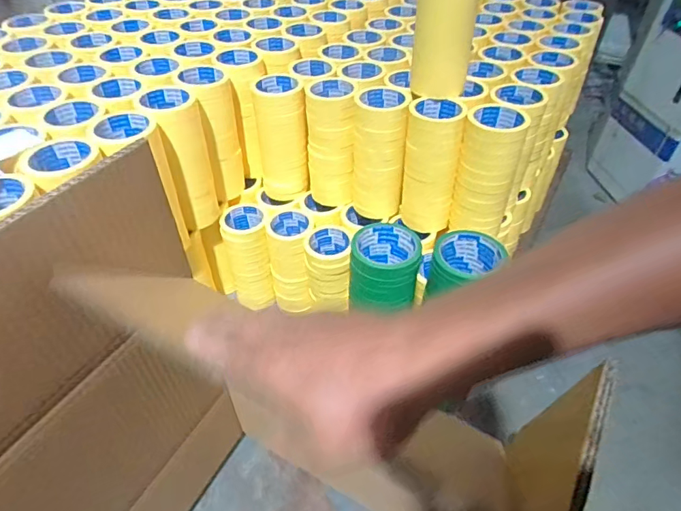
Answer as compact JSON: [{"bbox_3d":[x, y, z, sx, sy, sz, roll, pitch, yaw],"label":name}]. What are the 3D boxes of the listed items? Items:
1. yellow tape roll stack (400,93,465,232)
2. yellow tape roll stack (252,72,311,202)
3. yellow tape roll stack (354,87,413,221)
[{"bbox_3d":[0.164,-0.164,0.828,0.095,0.235,0.090,3,45,3],"label":"yellow tape roll stack"},{"bbox_3d":[-0.118,-0.229,0.914,0.094,0.230,0.100,-11,46,-11],"label":"yellow tape roll stack"},{"bbox_3d":[0.073,-0.190,0.854,0.094,0.223,0.098,3,45,2],"label":"yellow tape roll stack"}]

